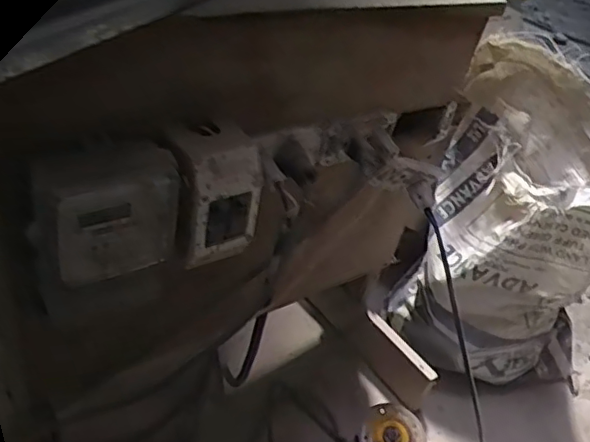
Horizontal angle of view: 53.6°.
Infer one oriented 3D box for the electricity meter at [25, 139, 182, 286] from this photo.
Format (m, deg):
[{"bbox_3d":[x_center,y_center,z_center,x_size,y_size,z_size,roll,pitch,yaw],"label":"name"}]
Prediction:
[{"bbox_3d":[-0.168,-0.004,0.521,0.124,0.118,0.040,-17,46,-27],"label":"electricity meter"}]

